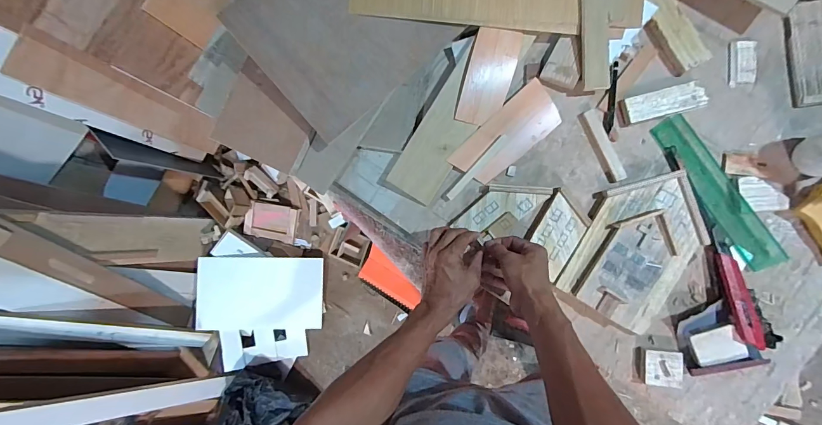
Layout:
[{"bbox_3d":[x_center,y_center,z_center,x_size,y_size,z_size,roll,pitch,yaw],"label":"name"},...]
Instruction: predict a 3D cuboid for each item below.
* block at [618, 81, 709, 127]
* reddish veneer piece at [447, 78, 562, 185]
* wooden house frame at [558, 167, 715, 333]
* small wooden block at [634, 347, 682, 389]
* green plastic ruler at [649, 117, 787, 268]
[{"bbox_3d":[0.388,-0.169,0.577,0.121,0.014,0.043,-13,84,7],"label":"block"},{"bbox_3d":[0.158,-0.127,0.616,0.186,0.004,0.079,-41,87,4],"label":"reddish veneer piece"},{"bbox_3d":[0.336,0.047,0.558,0.145,0.031,0.231,33,91,9],"label":"wooden house frame"},{"bbox_3d":[0.365,0.230,0.551,0.054,0.026,0.050,5,87,9],"label":"small wooden block"},{"bbox_3d":[0.459,-0.032,0.560,0.049,0.010,0.252,-32,80,18],"label":"green plastic ruler"}]

